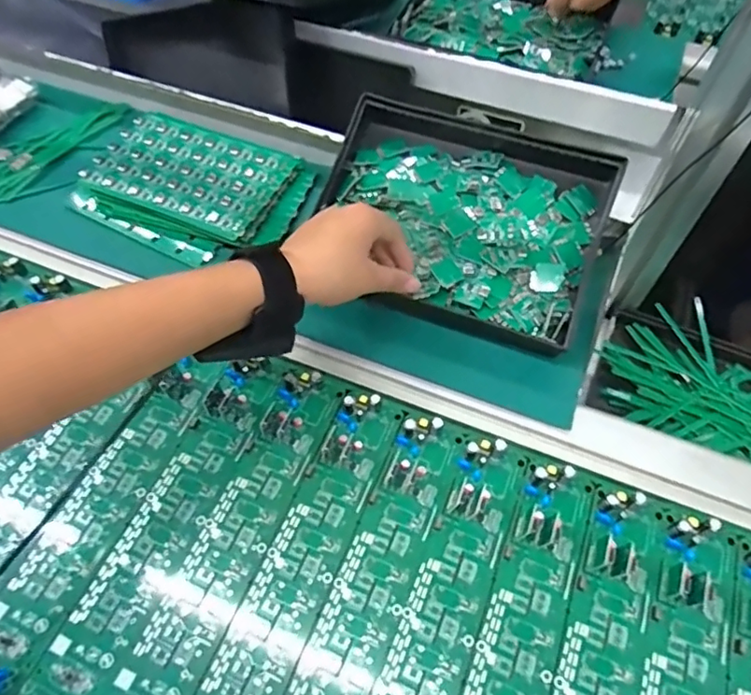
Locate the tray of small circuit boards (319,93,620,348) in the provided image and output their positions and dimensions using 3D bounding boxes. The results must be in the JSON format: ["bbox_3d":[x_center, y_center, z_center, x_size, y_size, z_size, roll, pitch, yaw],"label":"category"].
[{"bbox_3d":[0.067,-0.106,0.458,0.221,0.041,0.172,19,65,12],"label":"tray of small circuit boards"}]

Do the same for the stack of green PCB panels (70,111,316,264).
[{"bbox_3d":[-0.166,-0.150,0.519,0.190,0.025,0.126,17,62,16],"label":"stack of green PCB panels"}]

